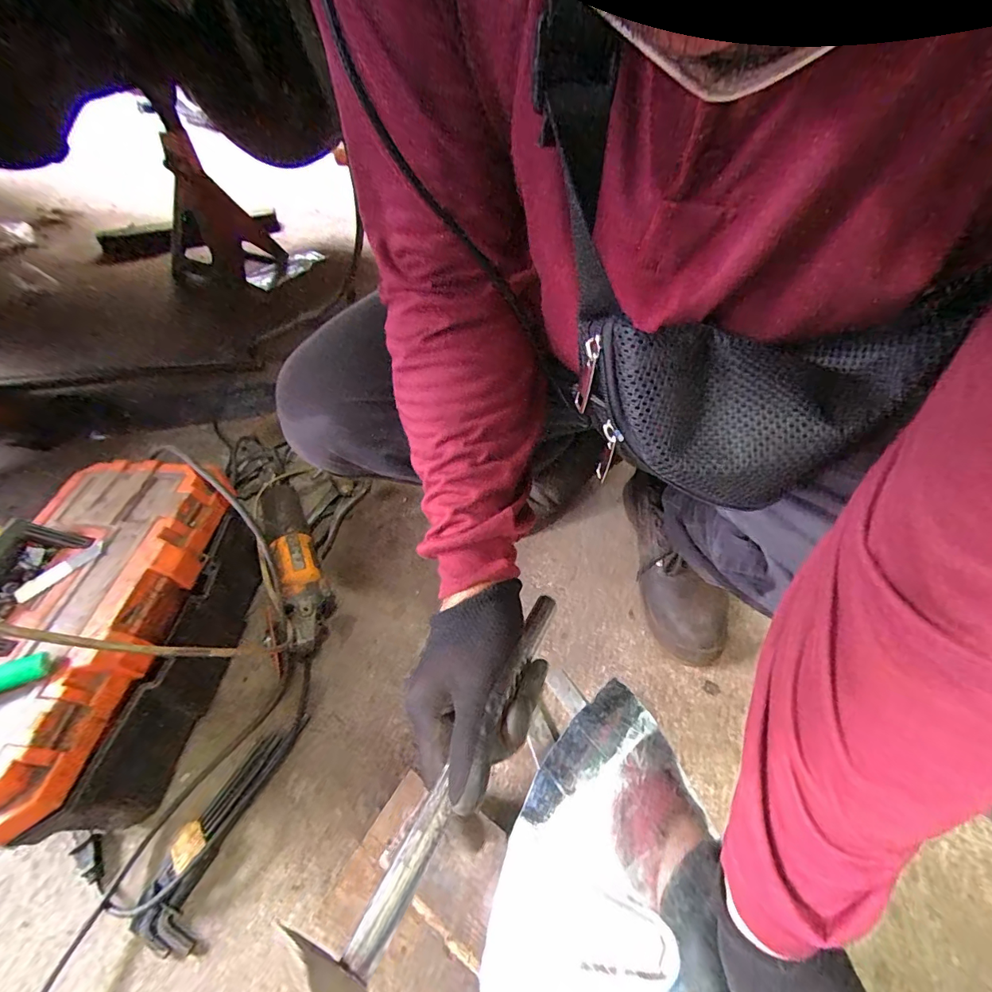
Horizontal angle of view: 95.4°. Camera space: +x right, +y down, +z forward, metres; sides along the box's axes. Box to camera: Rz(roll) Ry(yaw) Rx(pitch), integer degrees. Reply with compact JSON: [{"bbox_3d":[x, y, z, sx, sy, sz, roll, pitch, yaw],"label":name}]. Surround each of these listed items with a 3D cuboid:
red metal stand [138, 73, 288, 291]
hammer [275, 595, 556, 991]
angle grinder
[{"bbox_3d":[-0.736,-0.759,1.130,0.278,0.391,0.213,-25,57,-18],"label":"red metal stand"},{"bbox_3d":[-0.011,0.147,0.283,0.041,0.065,0.271,21,35,17],"label":"hammer"},{"bbox_3d":[-0.294,0.099,0.658,0.081,0.081,0.299,-18,55,-13],"label":"angle grinder"}]

